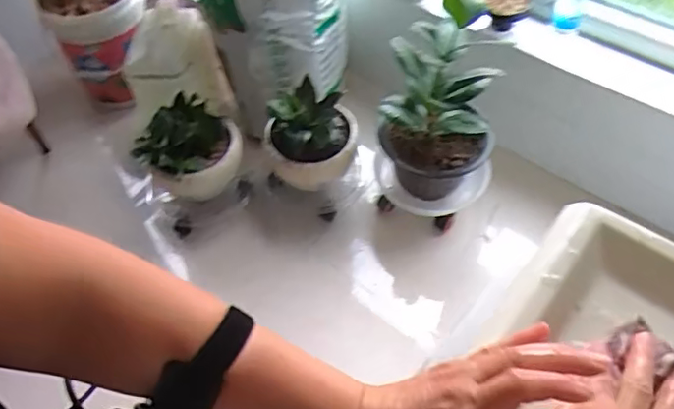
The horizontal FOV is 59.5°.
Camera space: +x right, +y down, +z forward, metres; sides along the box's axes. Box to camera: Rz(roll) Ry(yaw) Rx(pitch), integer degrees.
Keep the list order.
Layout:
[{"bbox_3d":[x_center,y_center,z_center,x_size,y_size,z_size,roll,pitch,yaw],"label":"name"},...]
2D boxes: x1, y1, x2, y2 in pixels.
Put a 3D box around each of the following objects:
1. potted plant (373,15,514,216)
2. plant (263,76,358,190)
[{"bbox_3d":[0.242,-0.202,1.423,0.269,0.427,0.237,5,55,7],"label":"potted plant"},{"bbox_3d":[-0.066,-0.164,1.482,0.225,0.208,0.186,-8,54,-3],"label":"plant"}]

